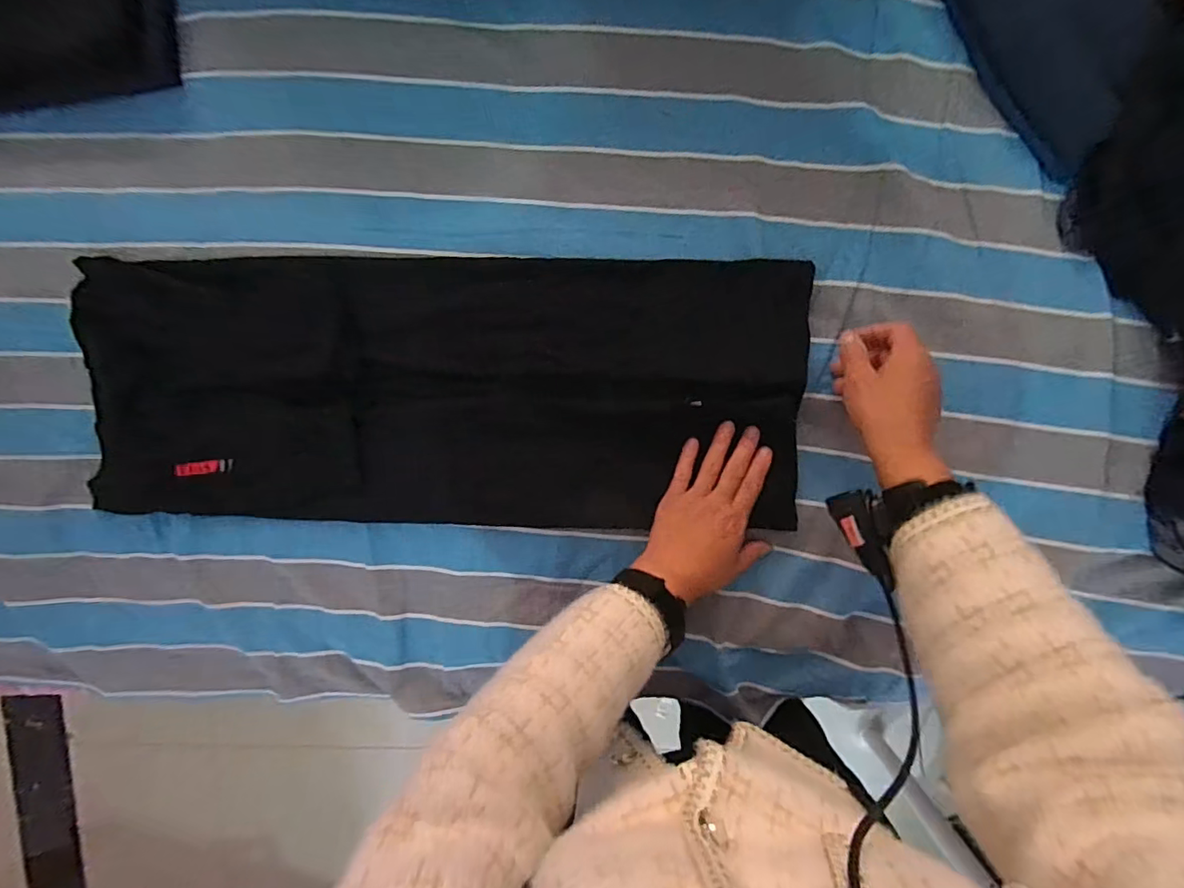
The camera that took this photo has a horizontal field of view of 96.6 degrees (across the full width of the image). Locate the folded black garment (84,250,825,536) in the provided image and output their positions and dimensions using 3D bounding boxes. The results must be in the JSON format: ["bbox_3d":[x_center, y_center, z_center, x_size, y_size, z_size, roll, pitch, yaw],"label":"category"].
[{"bbox_3d":[-0.148,-0.047,0.522,0.709,0.028,0.263,-2,94,1],"label":"folded black garment"}]

